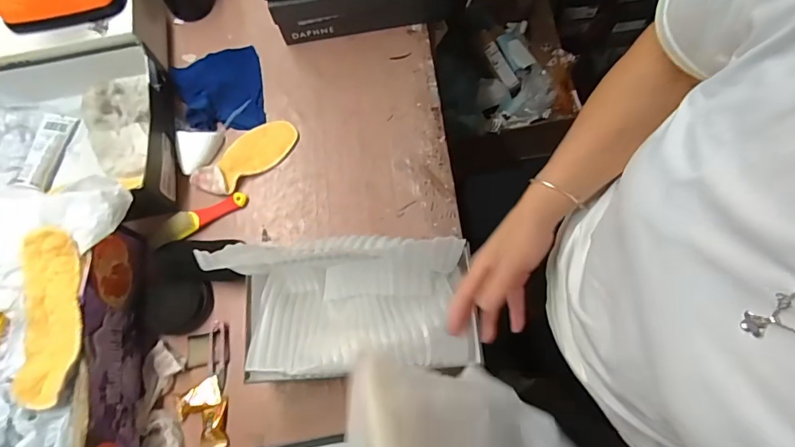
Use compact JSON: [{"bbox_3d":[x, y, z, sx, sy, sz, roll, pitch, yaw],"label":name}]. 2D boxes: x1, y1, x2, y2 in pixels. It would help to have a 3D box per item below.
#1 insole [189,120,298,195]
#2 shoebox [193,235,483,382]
[{"bbox_3d":[-0.243,-0.106,0.725,0.177,0.016,0.065,-40,93,-12],"label":"insole"},{"bbox_3d":[-0.073,0.108,0.607,0.334,0.106,0.180,-4,73,1],"label":"shoebox"}]

